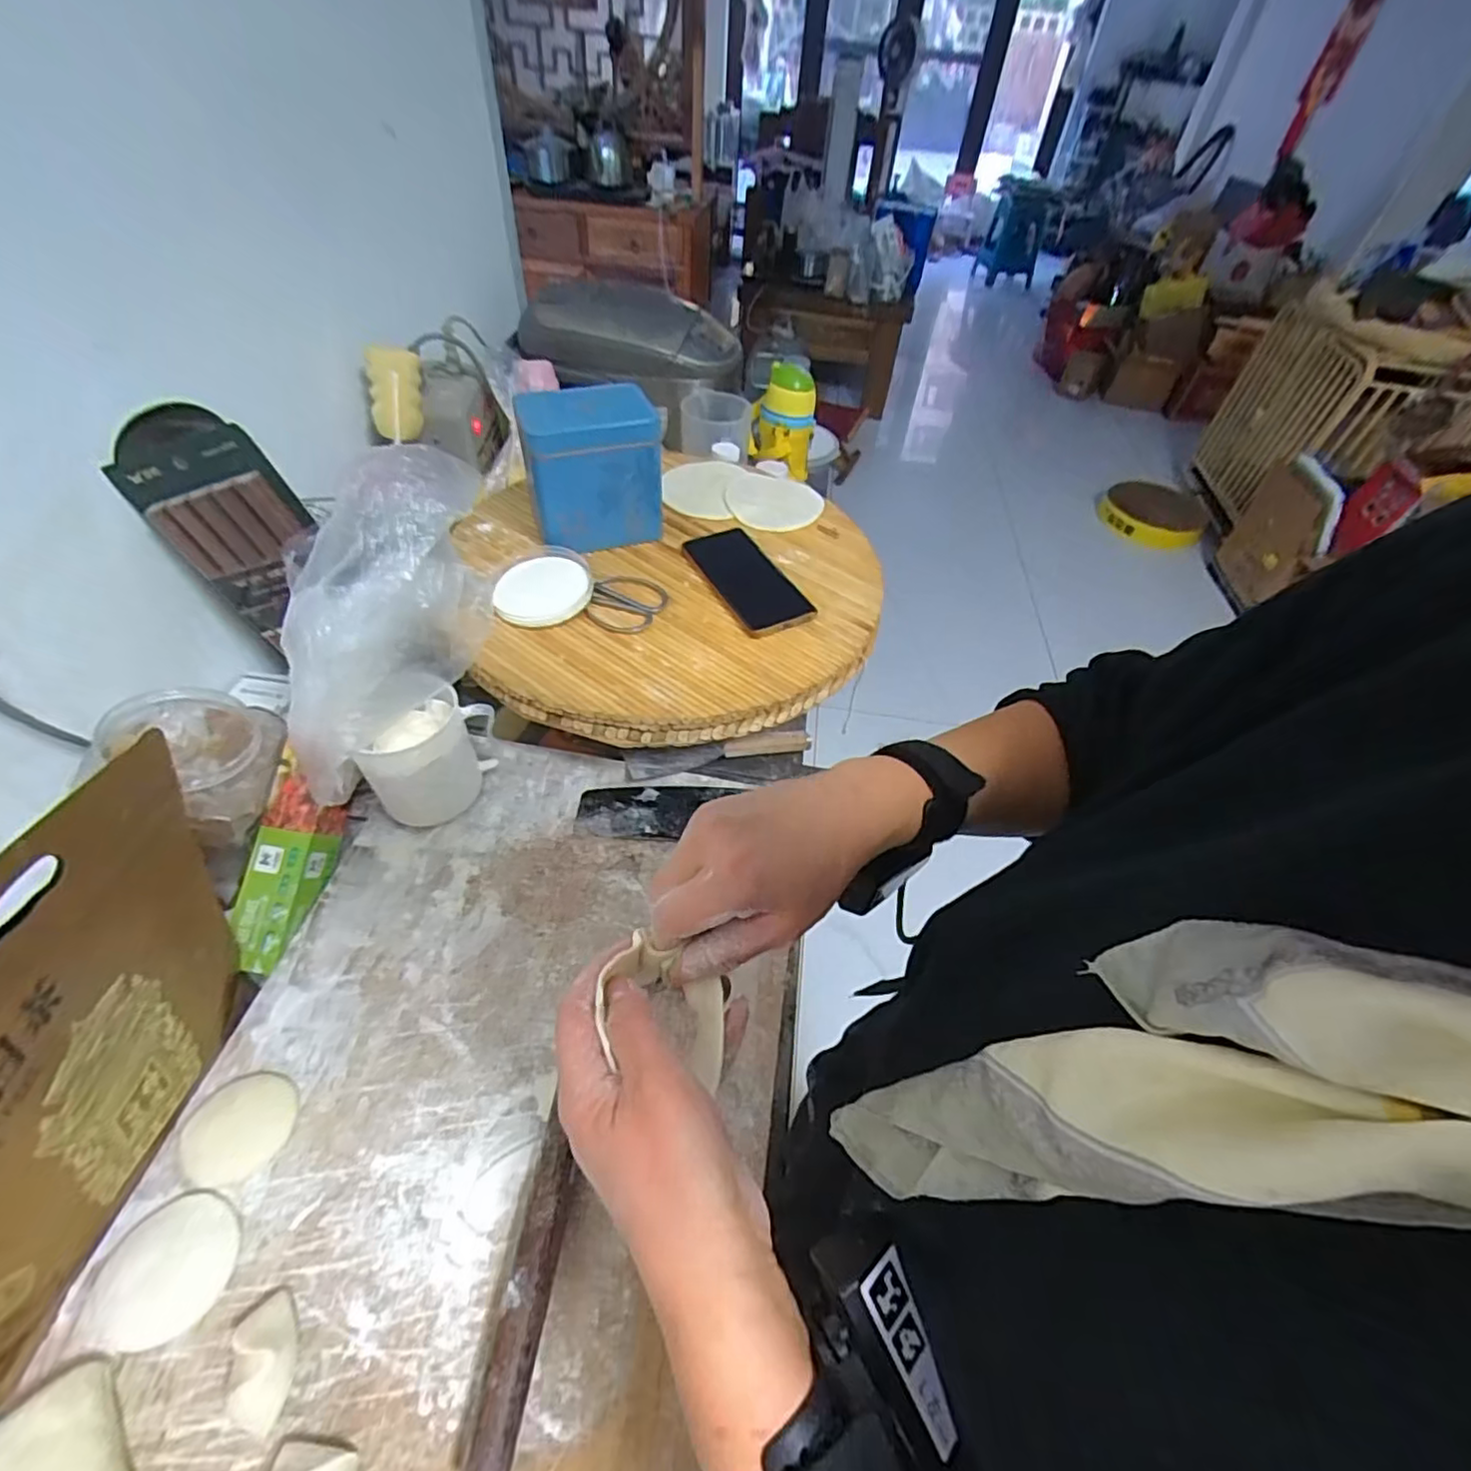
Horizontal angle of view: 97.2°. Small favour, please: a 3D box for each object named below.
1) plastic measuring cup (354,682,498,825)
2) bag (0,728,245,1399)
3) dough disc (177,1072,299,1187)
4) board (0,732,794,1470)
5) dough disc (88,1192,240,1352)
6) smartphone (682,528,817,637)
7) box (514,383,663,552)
[{"bbox_3d":[-0.262,0.016,0.568,0.102,0.097,0.084,-3,49,-8],"label":"plastic measuring cup"},{"bbox_3d":[-0.350,0.159,0.340,0.046,0.255,0.252,2,49,-3],"label":"bag"},{"bbox_3d":[-0.321,0.249,0.421,0.059,0.021,0.063,3,49,-3],"label":"dough disc"},{"bbox_3d":[-0.170,0.261,0.430,0.385,0.034,0.627,8,49,2],"label":"board"},{"bbox_3d":[-0.333,0.312,0.380,0.068,0.008,0.068,3,49,-3],"label":"dough disc"},{"bbox_3d":[0.015,-0.163,0.672,0.085,0.008,0.163,-20,53,-21],"label":"smartphone"},{"bbox_3d":[-0.149,-0.275,0.677,0.132,0.135,0.084,-11,51,-15],"label":"box"}]

